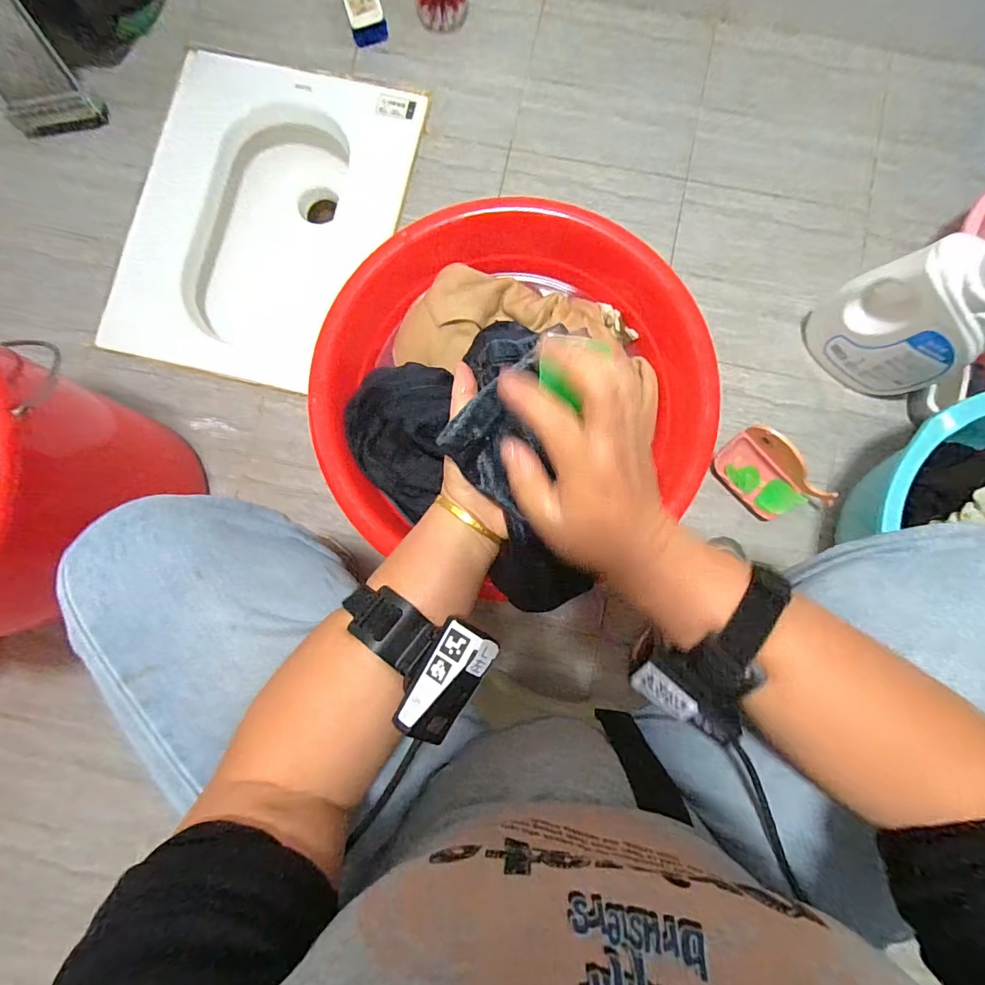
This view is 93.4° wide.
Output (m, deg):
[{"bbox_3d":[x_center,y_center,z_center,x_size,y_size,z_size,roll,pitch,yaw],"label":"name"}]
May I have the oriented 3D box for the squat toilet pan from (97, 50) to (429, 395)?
[{"bbox_3d":[-0.366,-0.450,0.844,0.416,0.187,0.511,11,85,1],"label":"squat toilet pan"}]

